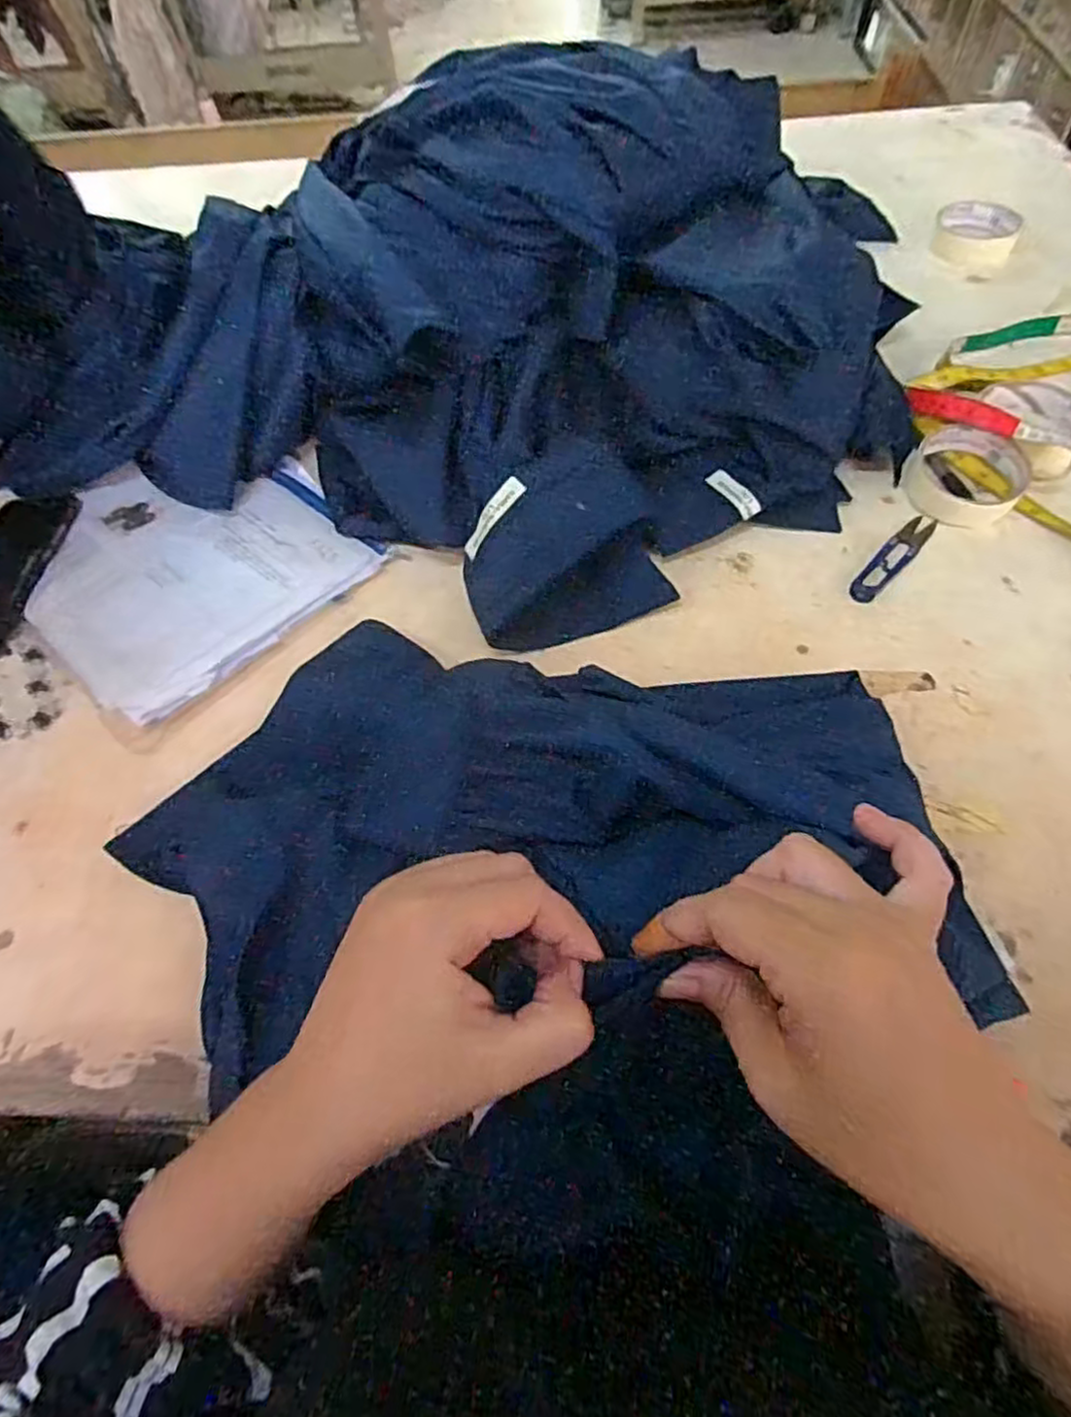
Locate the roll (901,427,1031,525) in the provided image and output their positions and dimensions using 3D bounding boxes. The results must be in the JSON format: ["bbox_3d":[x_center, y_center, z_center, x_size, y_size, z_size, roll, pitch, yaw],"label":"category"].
[{"bbox_3d":[0.333,-0.182,0.548,0.082,0.031,0.077,-2,58,3],"label":"roll"}]

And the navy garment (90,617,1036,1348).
[{"bbox_3d":[-0.019,0.097,0.385,0.431,0.053,0.299,5,59,8],"label":"navy garment"}]

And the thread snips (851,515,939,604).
[{"bbox_3d":[0.268,-0.113,0.530,0.024,0.004,0.099,37,68,23],"label":"thread snips"}]

